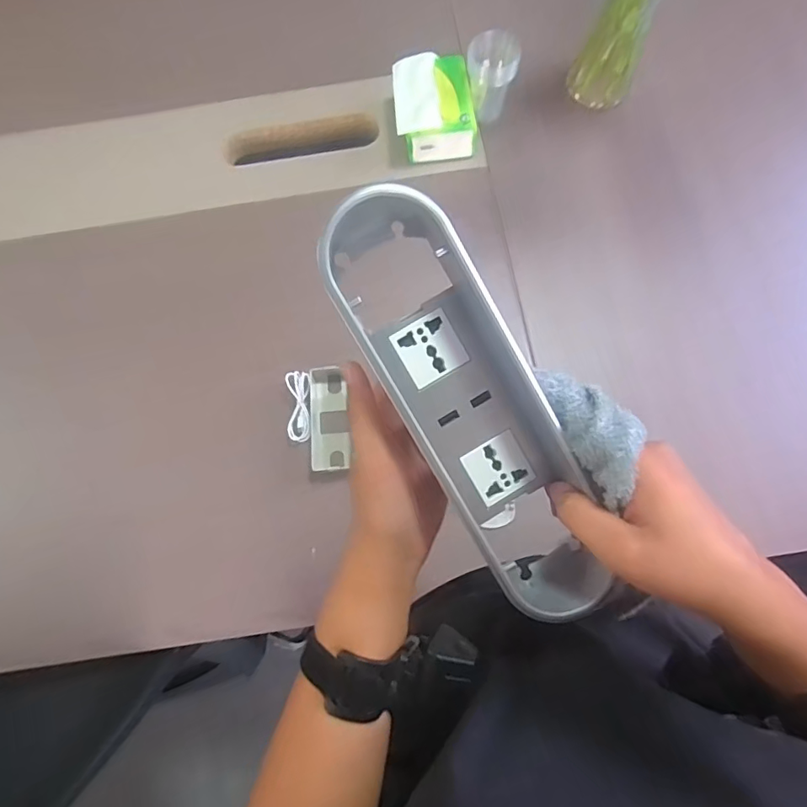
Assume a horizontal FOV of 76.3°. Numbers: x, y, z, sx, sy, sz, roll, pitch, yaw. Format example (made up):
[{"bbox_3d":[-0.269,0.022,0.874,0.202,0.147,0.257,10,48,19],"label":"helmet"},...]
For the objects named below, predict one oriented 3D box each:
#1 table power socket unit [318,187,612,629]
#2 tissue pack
[{"bbox_3d":[0.038,0.005,0.287,0.071,0.051,0.253,-29,100,-6],"label":"table power socket unit"},{"bbox_3d":[0.046,-0.454,0.797,0.114,0.073,0.150,-5,74,1],"label":"tissue pack"}]

